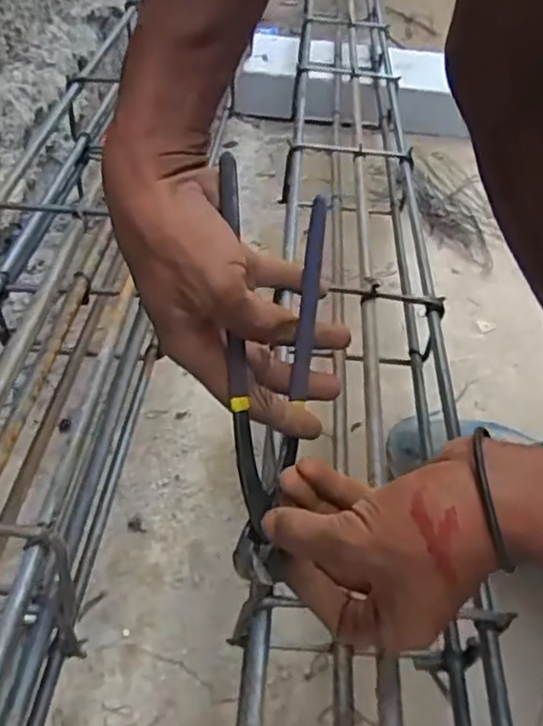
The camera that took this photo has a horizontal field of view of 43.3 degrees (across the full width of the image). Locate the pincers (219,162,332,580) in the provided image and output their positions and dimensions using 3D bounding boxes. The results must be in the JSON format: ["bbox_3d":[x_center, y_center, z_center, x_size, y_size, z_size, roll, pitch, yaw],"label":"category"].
[{"bbox_3d":[0.001,0.005,0.363,0.014,0.211,0.086,-2,-7,40],"label":"pincers"}]

